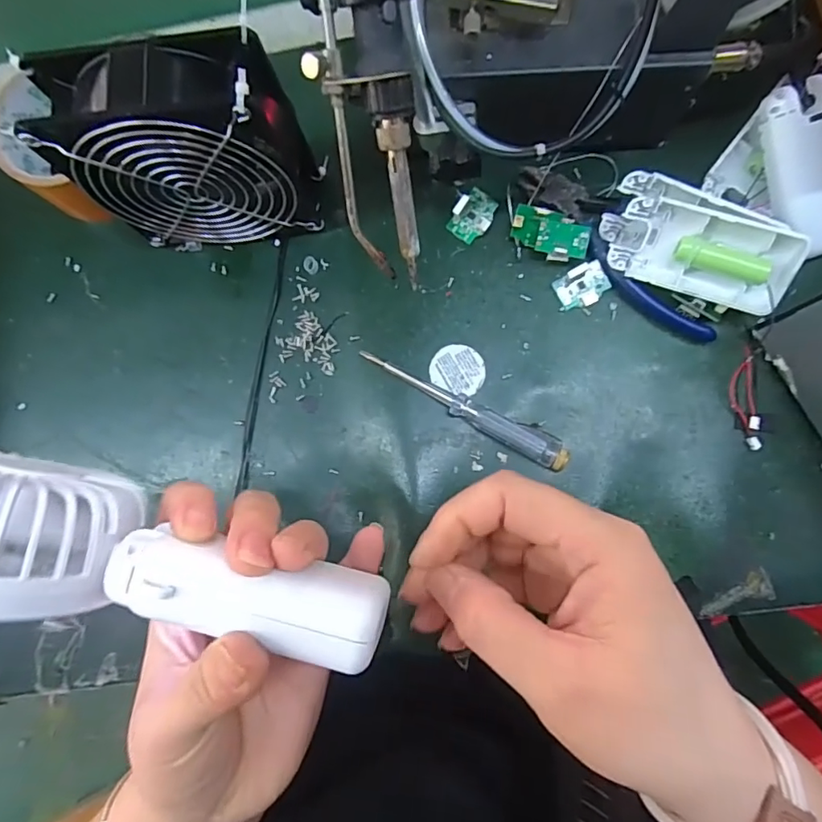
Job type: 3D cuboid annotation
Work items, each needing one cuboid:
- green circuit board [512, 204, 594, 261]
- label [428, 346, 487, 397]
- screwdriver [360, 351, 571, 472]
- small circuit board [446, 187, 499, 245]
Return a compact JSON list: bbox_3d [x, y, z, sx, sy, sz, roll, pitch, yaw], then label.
[{"bbox_3d":[0.085,-0.108,0.318,0.047,0.010,0.027,16,98,17],"label":"green circuit board"},{"bbox_3d":[0.030,-0.027,0.326,0.034,0.004,0.031,-1,83,5],"label":"label"},{"bbox_3d":[0.032,-0.002,0.317,0.136,0.012,0.017,28,86,8],"label":"screwdriver"},{"bbox_3d":[0.039,-0.123,0.327,0.022,0.012,0.030,37,101,4],"label":"small circuit board"}]

